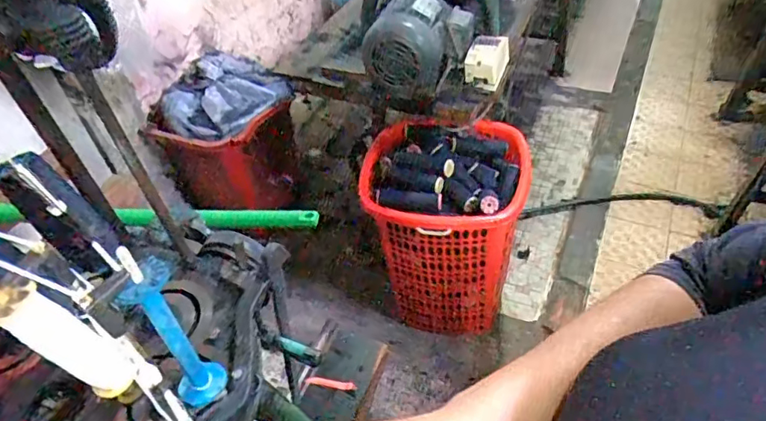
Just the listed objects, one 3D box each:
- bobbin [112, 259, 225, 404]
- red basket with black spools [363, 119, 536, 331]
[{"bbox_3d":[-0.191,0.116,0.489,0.044,0.164,0.049,-27,48,-19],"label":"bobbin"},{"bbox_3d":[0.178,0.049,1.477,0.395,0.530,0.312,6,46,13],"label":"red basket with black spools"}]

